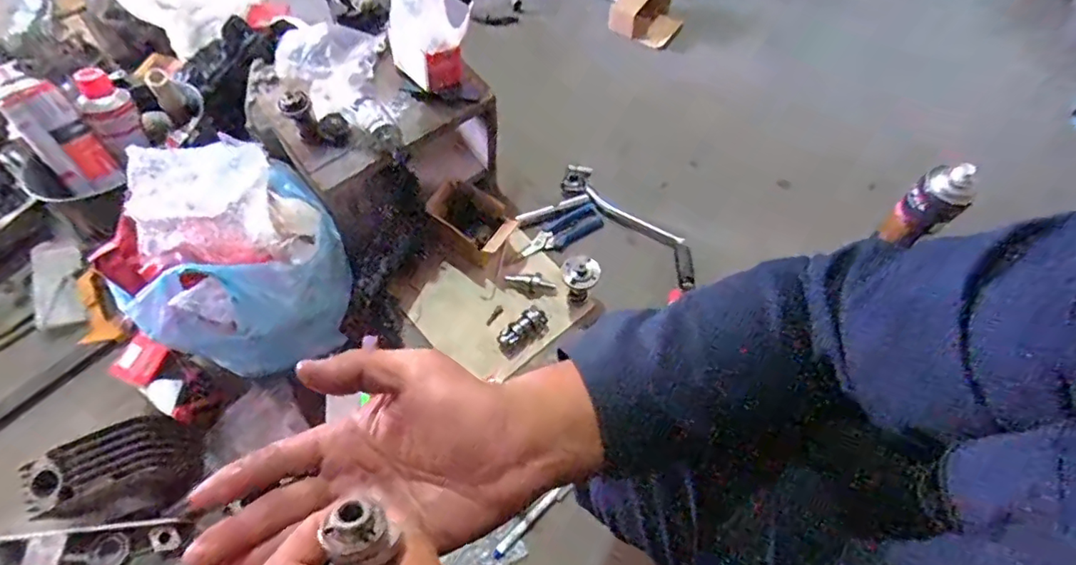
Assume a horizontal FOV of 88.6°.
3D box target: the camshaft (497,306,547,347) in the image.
[{"bbox_3d":[-0.022,0.068,0.823,0.080,0.027,0.033,-37,68,-17],"label":"camshaft"}]

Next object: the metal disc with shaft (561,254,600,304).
[{"bbox_3d":[0.061,0.001,0.820,0.053,0.090,0.050,0,62,0],"label":"metal disc with shaft"}]

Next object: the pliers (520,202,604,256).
[{"bbox_3d":[0.038,-0.082,0.911,0.145,0.010,0.054,-25,80,-5],"label":"pliers"}]

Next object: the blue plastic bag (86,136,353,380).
[{"bbox_3d":[-0.331,-0.008,0.621,0.178,0.232,0.210,40,69,20],"label":"blue plastic bag"}]

